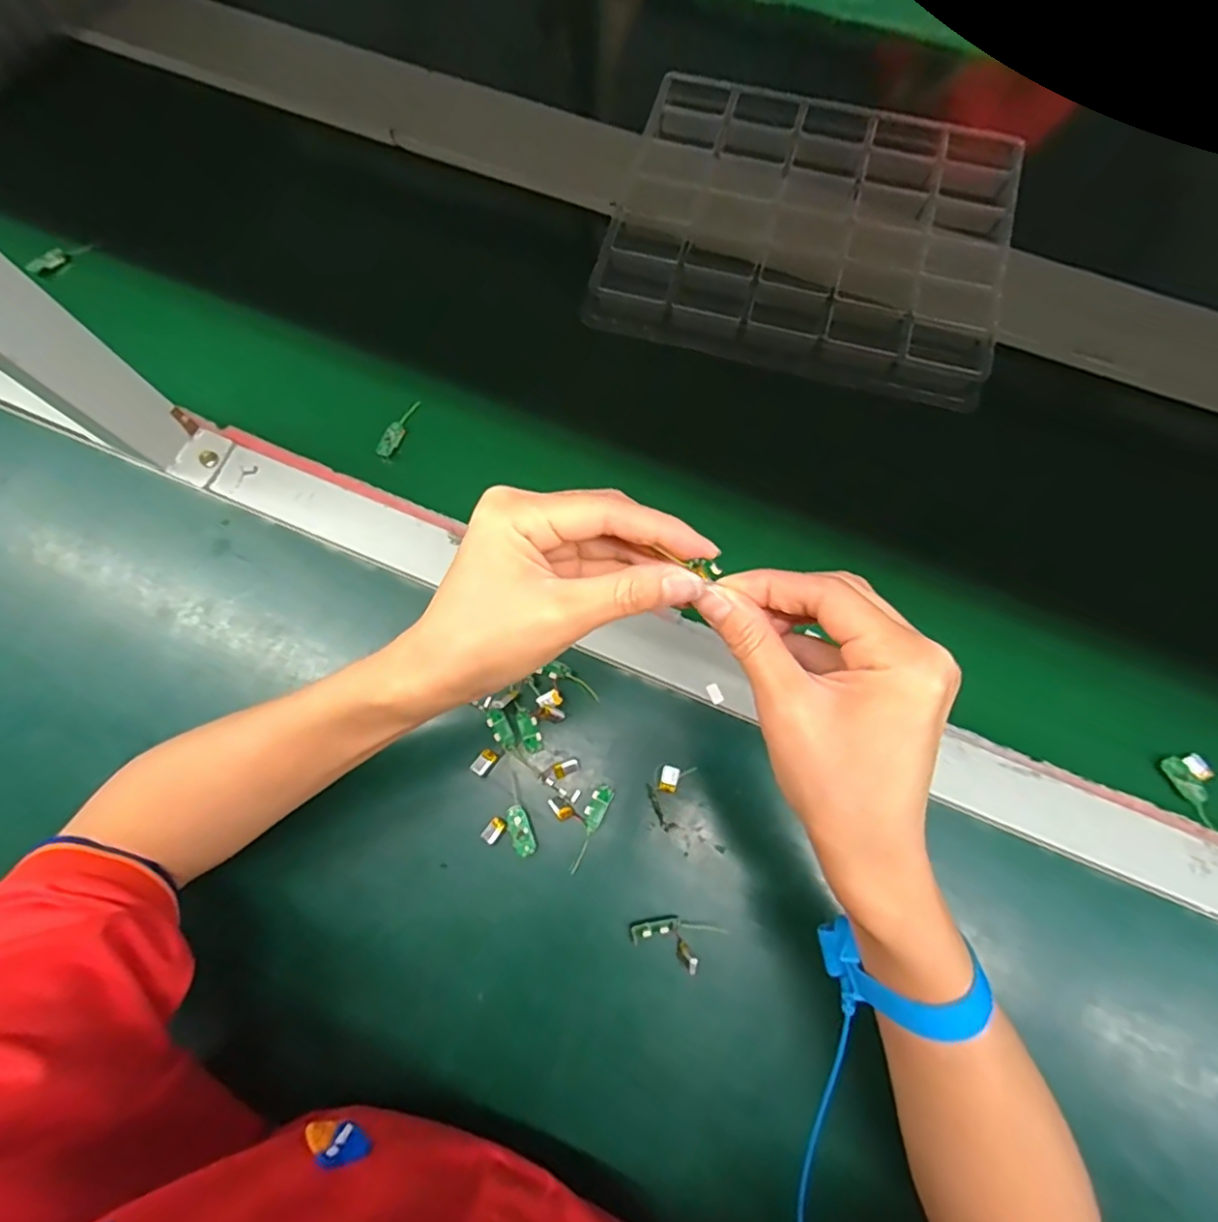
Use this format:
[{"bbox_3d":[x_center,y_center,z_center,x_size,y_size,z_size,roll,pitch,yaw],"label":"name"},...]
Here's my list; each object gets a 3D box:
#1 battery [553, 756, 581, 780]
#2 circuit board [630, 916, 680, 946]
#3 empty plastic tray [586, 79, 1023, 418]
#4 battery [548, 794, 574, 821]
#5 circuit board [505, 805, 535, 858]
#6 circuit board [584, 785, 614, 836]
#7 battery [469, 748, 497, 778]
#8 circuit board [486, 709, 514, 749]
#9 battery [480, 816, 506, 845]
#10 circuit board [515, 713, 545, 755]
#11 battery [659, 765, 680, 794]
[{"bbox_3d":[-0.026,0.095,0.374,0.017,0.004,0.009,-25,74,-8],"label":"battery"},{"bbox_3d":[0.026,0.180,0.349,0.029,0.004,0.010,-12,75,-3],"label":"circuit board"},{"bbox_3d":[0.156,-0.298,0.487,0.297,0.044,0.238,17,76,5],"label":"empty plastic tray"},{"bbox_3d":[-0.029,0.118,0.367,0.010,0.004,0.016,-33,75,-10],"label":"battery"},{"bbox_3d":[-0.052,0.129,0.359,0.012,0.007,0.030,-20,87,-7],"label":"circuit board"},{"bbox_3d":[-0.008,0.119,0.368,0.012,0.004,0.029,28,77,7],"label":"circuit board"},{"bbox_3d":[-0.076,0.092,0.374,0.010,0.004,0.016,37,76,11],"label":"battery"},{"bbox_3d":[-0.067,0.073,0.380,0.011,0.004,0.026,-30,77,-7],"label":"circuit board"},{"bbox_3d":[-0.068,0.130,0.364,0.010,0.004,0.016,36,75,10],"label":"battery"},{"bbox_3d":[-0.049,0.075,0.381,0.012,0.004,0.026,-22,76,-5],"label":"circuit board"},{"bbox_3d":[0.037,0.101,0.371,0.010,0.004,0.016,17,73,5],"label":"battery"}]

